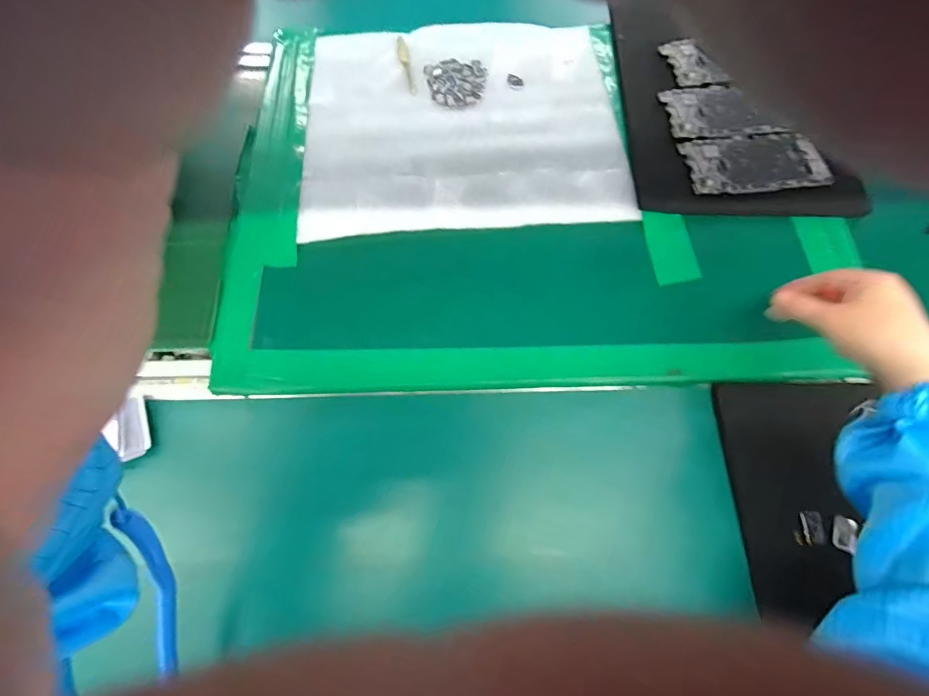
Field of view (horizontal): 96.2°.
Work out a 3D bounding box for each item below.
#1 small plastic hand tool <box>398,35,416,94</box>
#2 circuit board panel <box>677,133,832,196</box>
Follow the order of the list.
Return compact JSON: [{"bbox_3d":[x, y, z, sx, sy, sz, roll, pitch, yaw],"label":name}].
[{"bbox_3d":[-0.073,-0.354,0.523,0.013,0.004,0.096,-9,70,-7],"label":"small plastic hand tool"},{"bbox_3d":[0.327,-0.209,0.466,0.160,0.007,0.074,-6,70,-6],"label":"circuit board panel"}]

